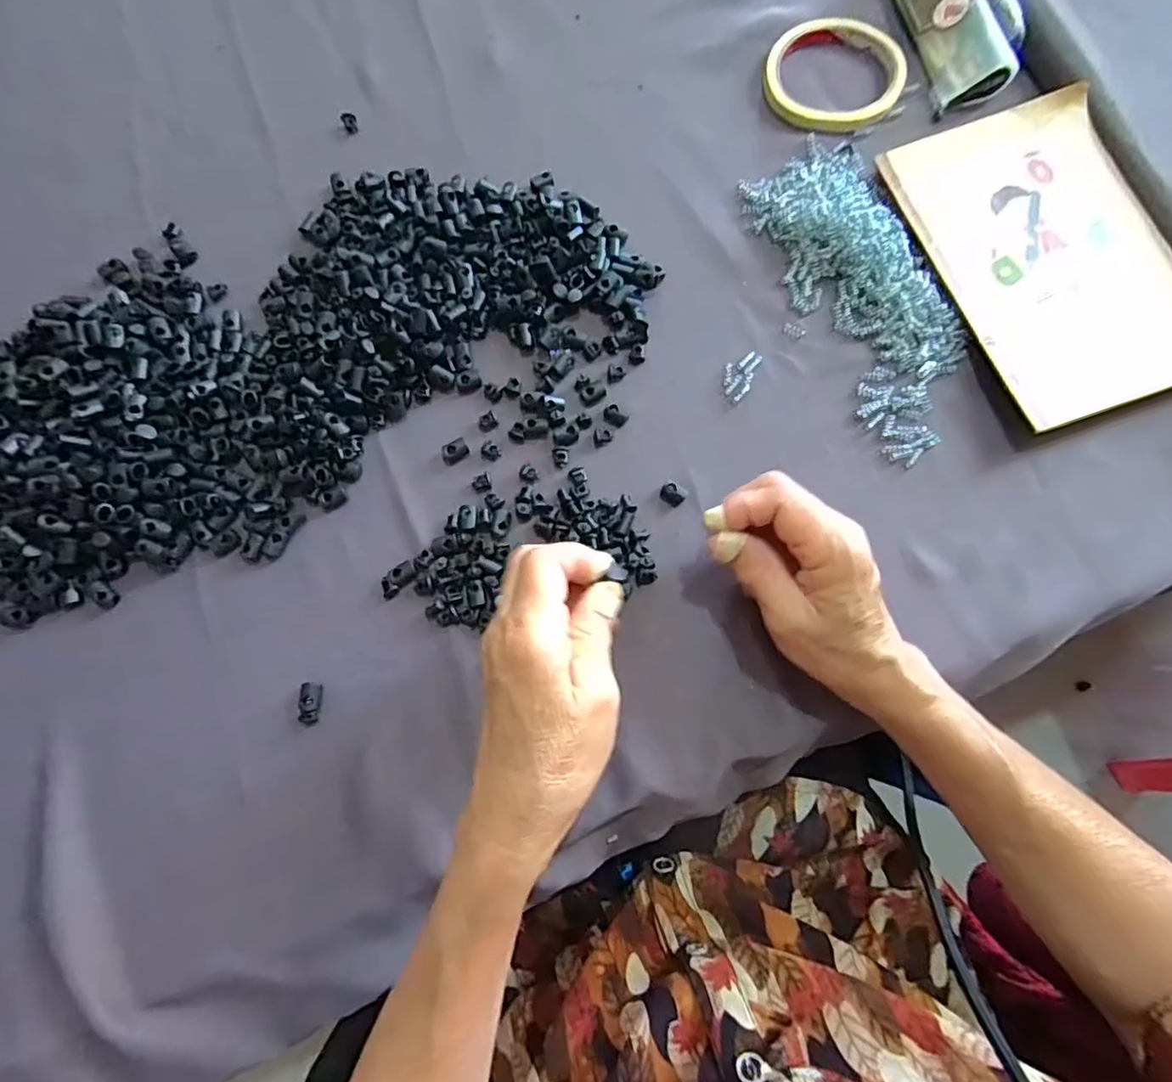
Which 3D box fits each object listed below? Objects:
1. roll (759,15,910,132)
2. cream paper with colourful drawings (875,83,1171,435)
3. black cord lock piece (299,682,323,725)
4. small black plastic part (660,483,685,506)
[{"bbox_3d":[0.169,-0.318,0.410,0.090,0.009,0.091,0,77,0],"label":"roll"},{"bbox_3d":[0.292,-0.180,0.378,0.138,0.019,0.207,-19,78,-5],"label":"cream paper with colourful drawings"},{"bbox_3d":[-0.147,0.087,0.319,0.011,0.004,0.021,2,77,0],"label":"black cord lock piece"},{"bbox_3d":[0.049,-0.027,0.347,0.010,0.005,0.013,-36,80,-8],"label":"small black plastic part"}]

